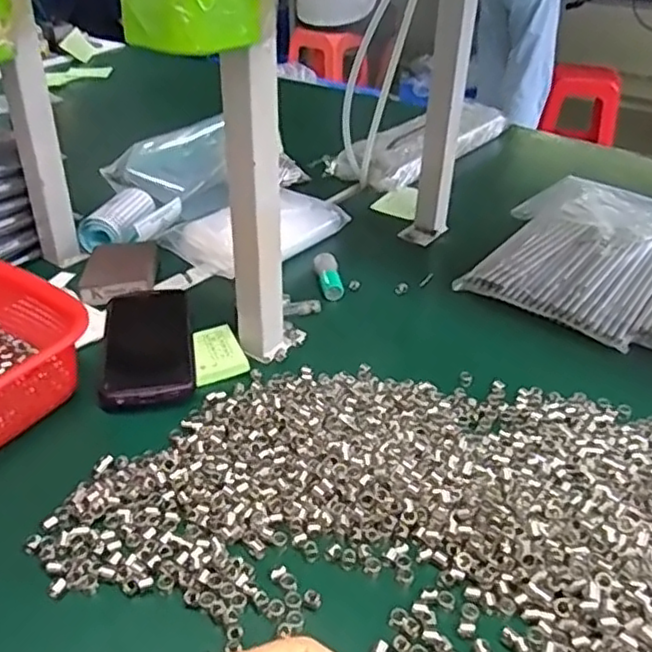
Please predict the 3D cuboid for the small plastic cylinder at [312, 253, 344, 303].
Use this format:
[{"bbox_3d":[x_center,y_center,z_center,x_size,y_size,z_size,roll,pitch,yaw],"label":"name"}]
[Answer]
[{"bbox_3d":[0.003,-0.051,0.722,0.025,0.027,0.060,-4,34,-9],"label":"small plastic cylinder"}]

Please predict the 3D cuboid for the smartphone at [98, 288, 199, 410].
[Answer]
[{"bbox_3d":[-0.161,0.011,0.614,0.076,0.010,0.171,-6,35,-11],"label":"smartphone"}]

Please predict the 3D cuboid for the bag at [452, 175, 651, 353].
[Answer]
[{"bbox_3d":[0.303,-0.098,0.797,0.202,0.026,0.325,24,40,29],"label":"bag"}]

